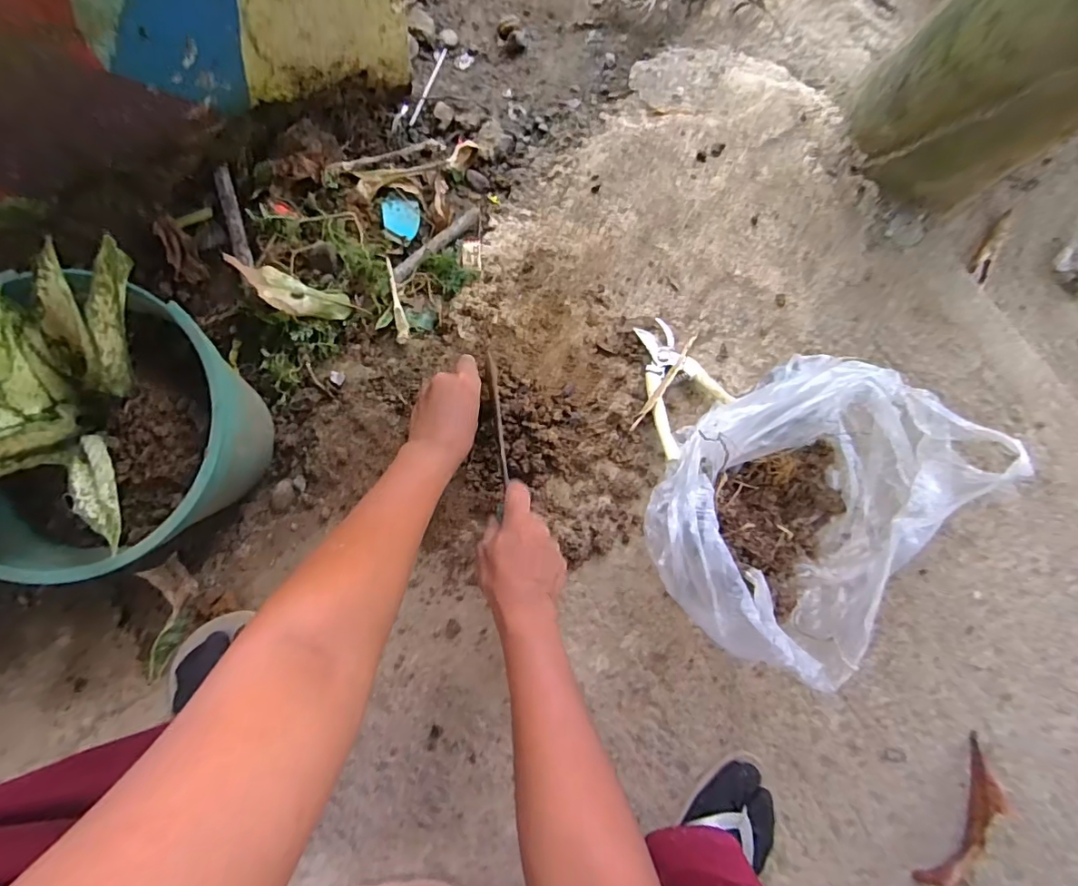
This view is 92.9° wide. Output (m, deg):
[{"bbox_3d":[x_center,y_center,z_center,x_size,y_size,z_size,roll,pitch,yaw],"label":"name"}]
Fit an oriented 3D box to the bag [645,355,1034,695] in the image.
[{"bbox_3d":[0.258,0.065,0.517,0.234,0.132,0.291,42,83,1],"label":"bag"}]

